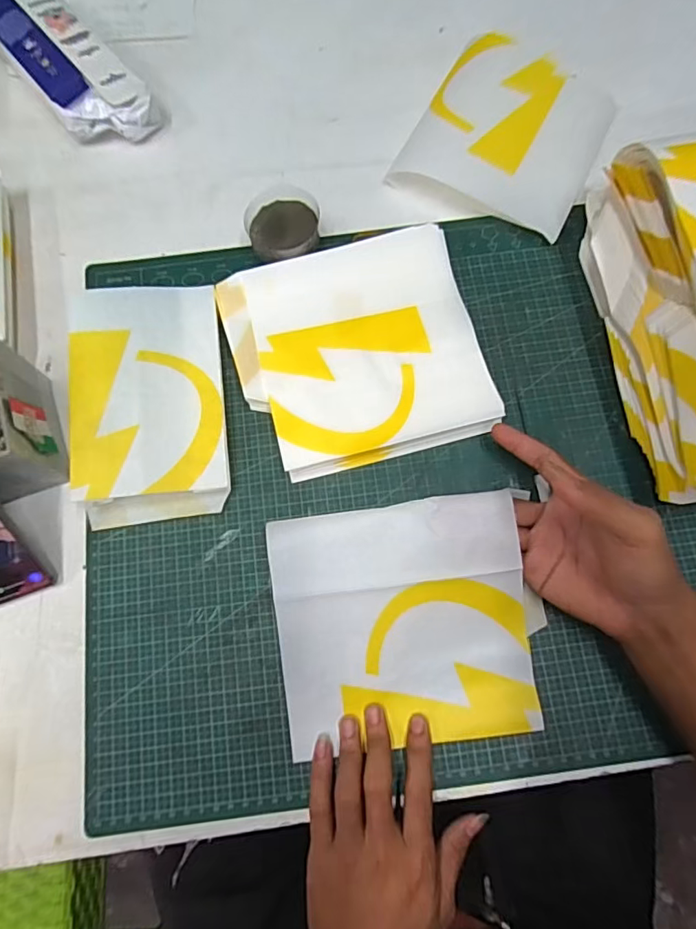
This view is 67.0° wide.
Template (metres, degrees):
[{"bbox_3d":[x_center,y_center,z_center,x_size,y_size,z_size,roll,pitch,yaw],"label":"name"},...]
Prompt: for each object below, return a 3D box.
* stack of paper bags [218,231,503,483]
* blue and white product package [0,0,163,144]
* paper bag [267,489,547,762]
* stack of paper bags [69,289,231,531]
[{"bbox_3d":[0.008,-0.092,0.431,0.190,0.024,0.181,-16,75,-4],"label":"stack of paper bags"},{"bbox_3d":[-0.278,-0.385,0.500,0.083,0.041,0.239,-42,78,-10],"label":"blue and white product package"},{"bbox_3d":[0.040,0.108,0.367,0.174,0.016,0.158,-6,92,-1],"label":"paper bag"},{"bbox_3d":[-0.155,-0.052,0.414,0.113,0.033,0.186,-5,74,-1],"label":"stack of paper bags"}]

